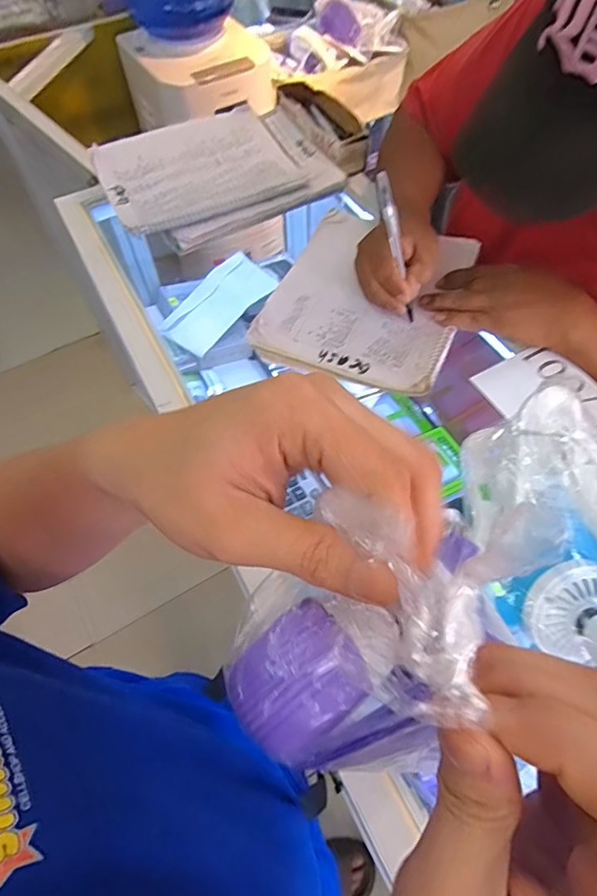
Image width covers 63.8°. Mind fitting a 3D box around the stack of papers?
[{"bbox_3d":[-0.106,-0.382,0.662,0.310,0.043,0.218,-24,62,-11],"label":"stack of papers"}]

